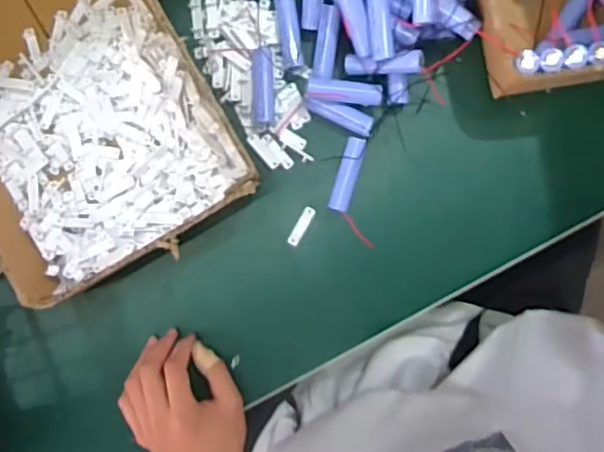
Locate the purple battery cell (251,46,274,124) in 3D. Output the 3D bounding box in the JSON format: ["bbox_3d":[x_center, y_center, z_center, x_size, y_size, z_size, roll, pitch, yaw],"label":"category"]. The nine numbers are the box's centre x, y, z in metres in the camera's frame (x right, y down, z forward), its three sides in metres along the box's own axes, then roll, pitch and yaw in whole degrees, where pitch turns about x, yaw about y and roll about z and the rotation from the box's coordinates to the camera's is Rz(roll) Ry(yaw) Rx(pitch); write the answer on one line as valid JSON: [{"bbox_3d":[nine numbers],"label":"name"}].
[{"bbox_3d":[-0.035,-0.124,0.525,0.021,0.015,0.066,4,91,4],"label":"purple battery cell"}]

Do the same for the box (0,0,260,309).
[{"bbox_3d":[-0.230,-0.158,0.509,0.219,0.079,0.422,-31,88,6],"label":"box"}]

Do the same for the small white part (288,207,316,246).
[{"bbox_3d":[0.000,0.001,0.542,0.011,0.007,0.039,30,93,3],"label":"small white part"}]

